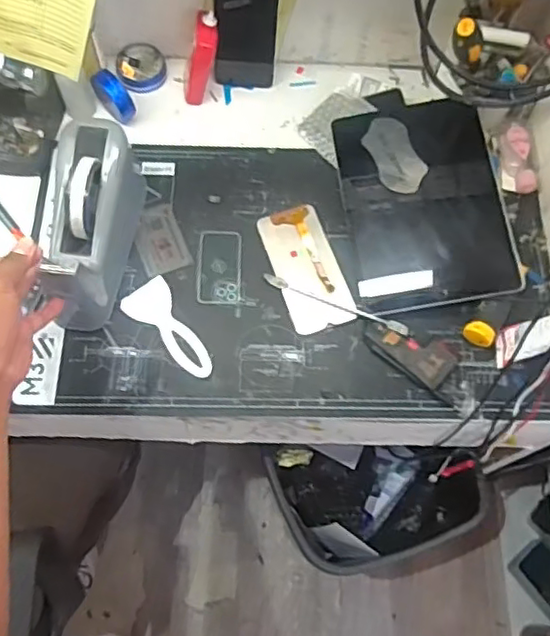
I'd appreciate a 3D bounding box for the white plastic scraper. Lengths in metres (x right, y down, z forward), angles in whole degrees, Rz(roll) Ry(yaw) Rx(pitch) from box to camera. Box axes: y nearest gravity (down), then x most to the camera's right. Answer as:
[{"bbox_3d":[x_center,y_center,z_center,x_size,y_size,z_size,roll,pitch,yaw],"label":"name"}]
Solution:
[{"bbox_3d":[-0.108,0.009,0.672,0.127,0.006,0.054,43,73,14],"label":"white plastic scraper"}]

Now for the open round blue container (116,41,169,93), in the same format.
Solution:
[{"bbox_3d":[-0.171,-0.325,0.799,0.064,0.018,0.069,1,68,-2],"label":"open round blue container"}]

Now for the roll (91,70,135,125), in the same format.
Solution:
[{"bbox_3d":[-0.197,-0.270,0.760,0.021,0.056,0.059,-39,74,-16],"label":"roll"}]

